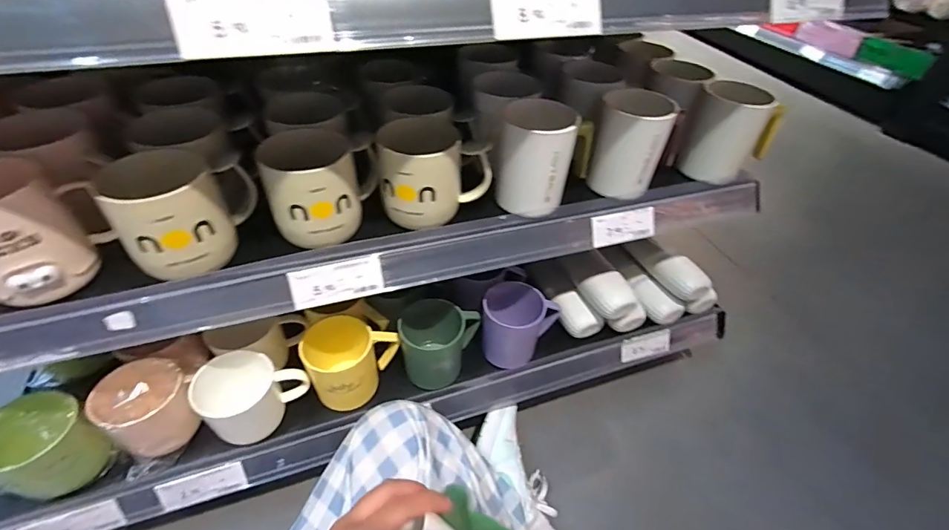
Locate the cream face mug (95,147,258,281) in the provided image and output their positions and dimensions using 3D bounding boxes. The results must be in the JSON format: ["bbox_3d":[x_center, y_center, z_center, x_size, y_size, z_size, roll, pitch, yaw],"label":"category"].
[{"bbox_3d":[-0.265,-0.048,0.392,0.093,0.085,0.102,-2,45,-8],"label":"cream face mug"}]

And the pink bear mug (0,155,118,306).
[{"bbox_3d":[-0.380,-0.031,0.357,0.079,0.098,0.092,24,48,17],"label":"pink bear mug"}]

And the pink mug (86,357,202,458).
[{"bbox_3d":[-0.369,0.166,0.493,0.076,0.101,0.079,25,48,18],"label":"pink mug"}]

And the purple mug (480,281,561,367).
[{"bbox_3d":[0.057,0.085,0.598,0.095,0.098,0.082,18,46,12],"label":"purple mug"}]

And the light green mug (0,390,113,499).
[{"bbox_3d":[-0.451,0.202,0.458,0.088,0.097,0.087,20,47,14],"label":"light green mug"}]

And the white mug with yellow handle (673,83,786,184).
[{"bbox_3d":[0.325,-0.170,0.544,0.097,0.105,0.092,32,51,24],"label":"white mug with yellow handle"}]

